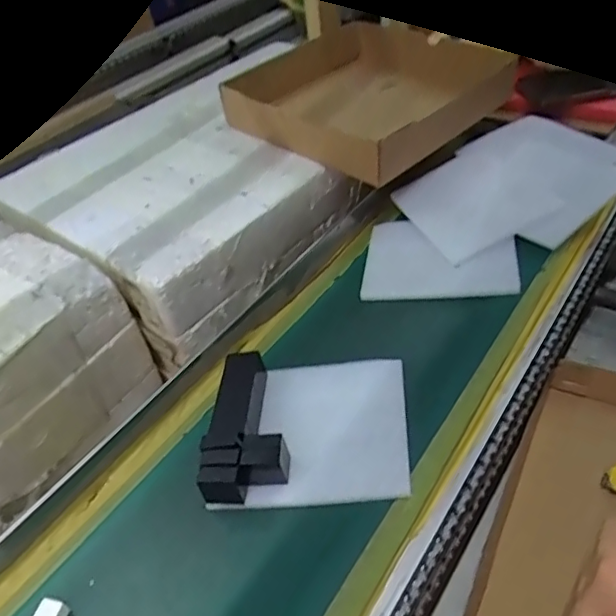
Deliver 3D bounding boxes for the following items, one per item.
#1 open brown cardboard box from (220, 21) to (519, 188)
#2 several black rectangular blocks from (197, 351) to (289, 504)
[{"bbox_3d":[0.065,-0.234,0.602,0.221,0.047,0.236,32,56,32],"label":"open brown cardboard box"},{"bbox_3d":[-0.042,0.072,0.378,0.051,0.025,0.109,-9,41,3],"label":"several black rectangular blocks"}]

